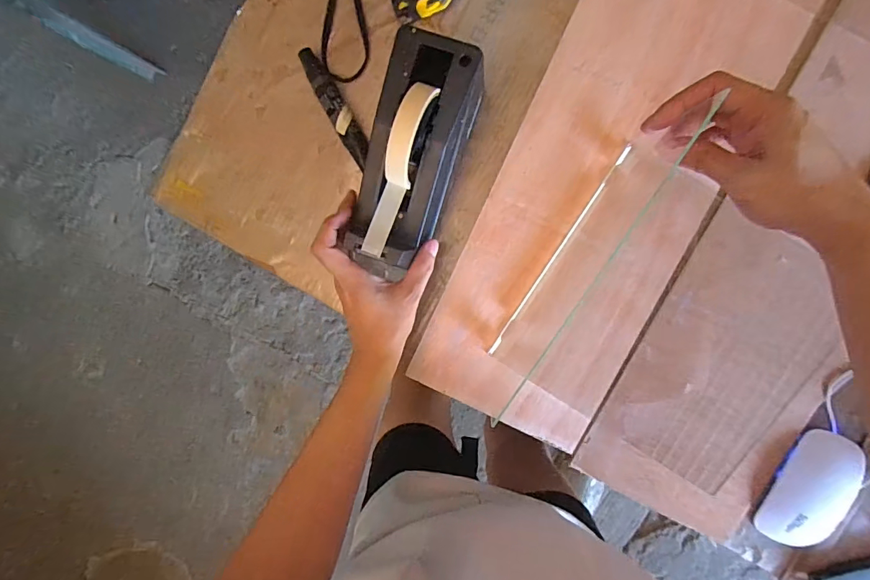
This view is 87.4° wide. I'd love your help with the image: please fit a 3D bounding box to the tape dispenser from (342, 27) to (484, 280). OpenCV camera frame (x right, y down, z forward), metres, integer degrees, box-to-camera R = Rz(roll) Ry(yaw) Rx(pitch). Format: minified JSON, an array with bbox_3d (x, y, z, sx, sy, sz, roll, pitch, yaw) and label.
[{"bbox_3d":[-0.019,-0.119,0.408,0.081,0.091,0.196,19,100,4],"label":"tape dispenser"}]

